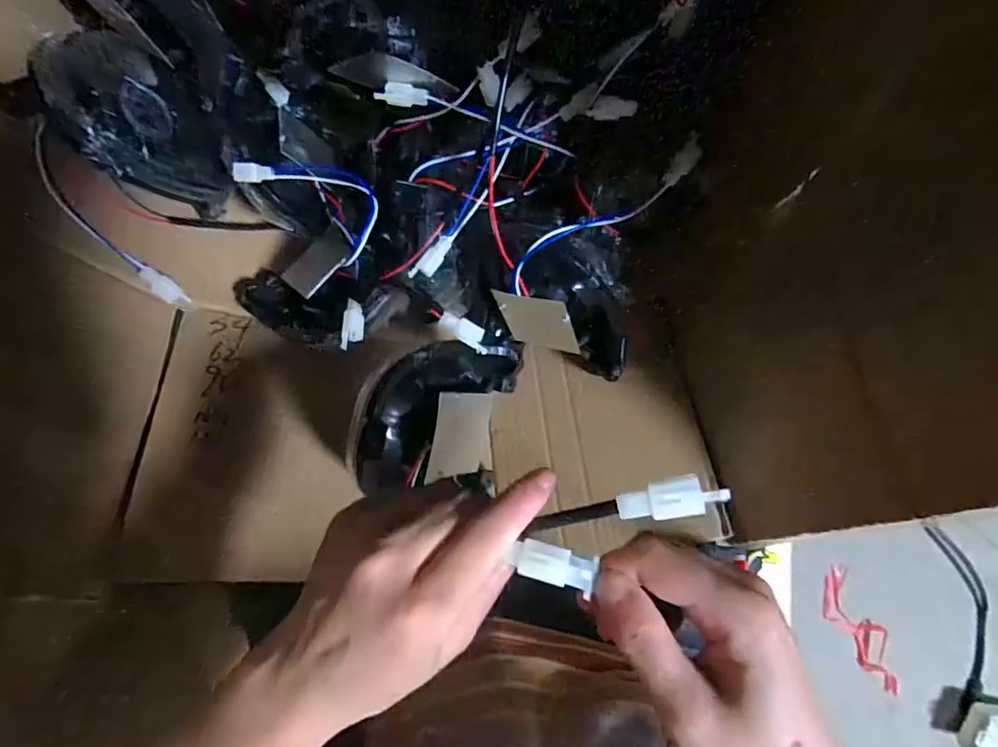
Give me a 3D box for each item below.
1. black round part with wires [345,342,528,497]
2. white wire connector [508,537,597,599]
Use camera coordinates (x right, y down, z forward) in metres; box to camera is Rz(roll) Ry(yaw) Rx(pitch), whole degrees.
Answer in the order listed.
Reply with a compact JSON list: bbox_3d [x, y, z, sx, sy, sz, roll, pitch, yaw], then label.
[{"bbox_3d":[-0.043,0.026,0.366,0.060,0.140,0.102,8,89,40],"label":"black round part with wires"},{"bbox_3d":[0.020,0.071,0.194,0.028,0.007,0.013,15,97,11],"label":"white wire connector"}]

